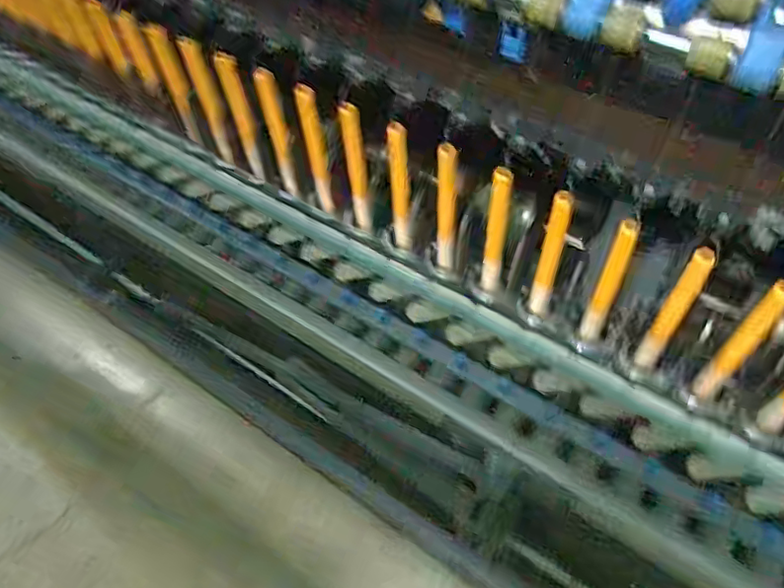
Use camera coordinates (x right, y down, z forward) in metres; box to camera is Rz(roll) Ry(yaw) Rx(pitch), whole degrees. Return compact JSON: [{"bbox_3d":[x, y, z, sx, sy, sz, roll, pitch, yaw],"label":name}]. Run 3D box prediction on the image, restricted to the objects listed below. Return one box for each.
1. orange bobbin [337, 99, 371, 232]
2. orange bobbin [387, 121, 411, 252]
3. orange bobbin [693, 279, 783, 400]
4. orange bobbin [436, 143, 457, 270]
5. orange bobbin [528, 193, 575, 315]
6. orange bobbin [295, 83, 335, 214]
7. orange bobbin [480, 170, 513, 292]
[{"bbox_3d":[-0.045,-0.156,0.758,0.024,0.197,0.024,-6,55,0],"label":"orange bobbin"},{"bbox_3d":[0.010,-0.128,0.738,0.022,0.196,0.028,-6,55,0],"label":"orange bobbin"},{"bbox_3d":[0.346,0.052,0.584,0.018,0.191,0.023,-36,61,-20],"label":"orange bobbin"},{"bbox_3d":[0.065,-0.096,0.709,0.019,0.198,0.022,-2,55,2],"label":"orange bobbin"},{"bbox_3d":[0.178,-0.039,0.662,0.023,0.195,0.017,14,58,14],"label":"orange bobbin"},{"bbox_3d":[-0.100,-0.187,0.780,0.025,0.198,0.028,-13,55,-5],"label":"orange bobbin"},{"bbox_3d":[0.121,-0.068,0.686,0.021,0.191,0.021,2,56,5],"label":"orange bobbin"}]

